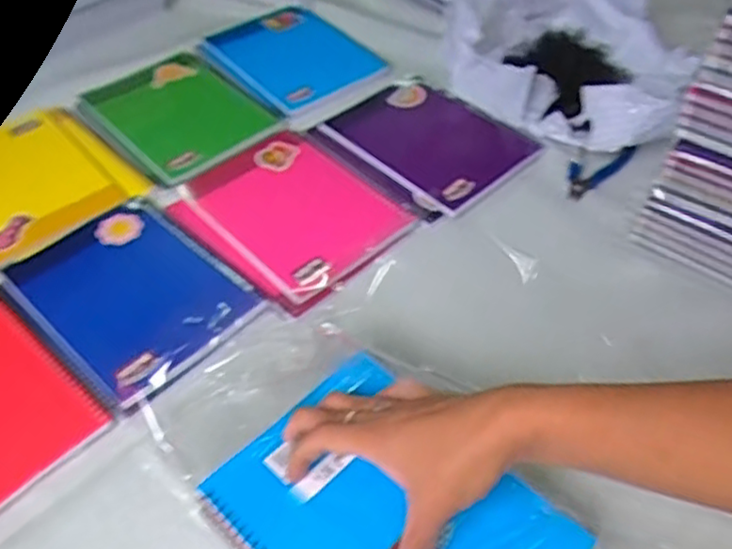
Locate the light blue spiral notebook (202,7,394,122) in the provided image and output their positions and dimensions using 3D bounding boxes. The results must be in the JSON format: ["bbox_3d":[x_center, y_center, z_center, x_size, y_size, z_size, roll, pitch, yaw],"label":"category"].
[{"bbox_3d":[-0.091,-0.268,0.829,0.159,0.009,0.197,-34,57,-26],"label":"light blue spiral notebook"}]

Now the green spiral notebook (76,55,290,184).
[{"bbox_3d":[-0.214,-0.184,0.769,0.153,0.016,0.215,-35,58,-27],"label":"green spiral notebook"}]

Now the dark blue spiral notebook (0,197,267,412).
[{"bbox_3d":[-0.207,0.011,0.594,0.204,0.012,0.149,36,58,26],"label":"dark blue spiral notebook"}]

